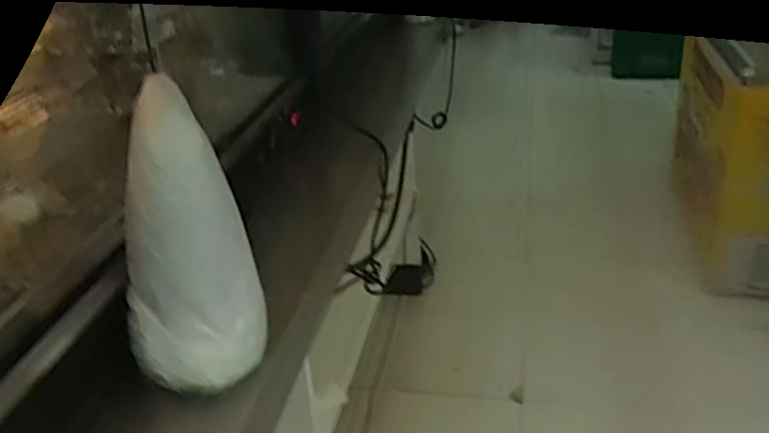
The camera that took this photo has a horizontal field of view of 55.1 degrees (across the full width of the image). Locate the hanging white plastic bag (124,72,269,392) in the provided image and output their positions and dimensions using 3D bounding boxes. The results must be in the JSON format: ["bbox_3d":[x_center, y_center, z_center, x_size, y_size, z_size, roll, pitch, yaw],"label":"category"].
[{"bbox_3d":[-0.215,0.028,0.788,0.131,0.311,0.114,4,27,16],"label":"hanging white plastic bag"}]

